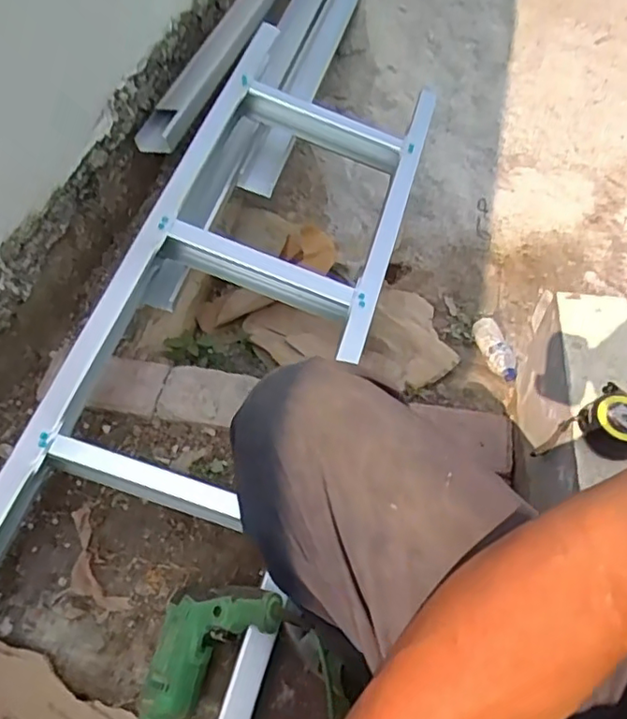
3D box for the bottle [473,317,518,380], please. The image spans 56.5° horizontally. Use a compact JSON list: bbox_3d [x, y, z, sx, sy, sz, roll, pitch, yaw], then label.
[{"bbox_3d":[0.398,-0.021,1.287,0.055,0.057,0.166,-9,57,-4],"label":"bottle"}]

